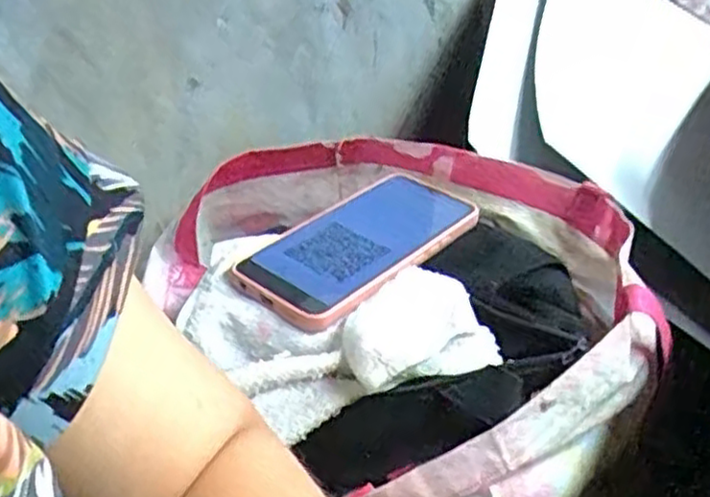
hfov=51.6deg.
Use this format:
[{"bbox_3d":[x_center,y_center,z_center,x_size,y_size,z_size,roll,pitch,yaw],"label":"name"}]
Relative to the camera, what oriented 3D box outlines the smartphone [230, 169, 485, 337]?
[{"bbox_3d":[0.006,-0.007,0.473,0.083,0.013,0.170,23,42,36],"label":"smartphone"}]

